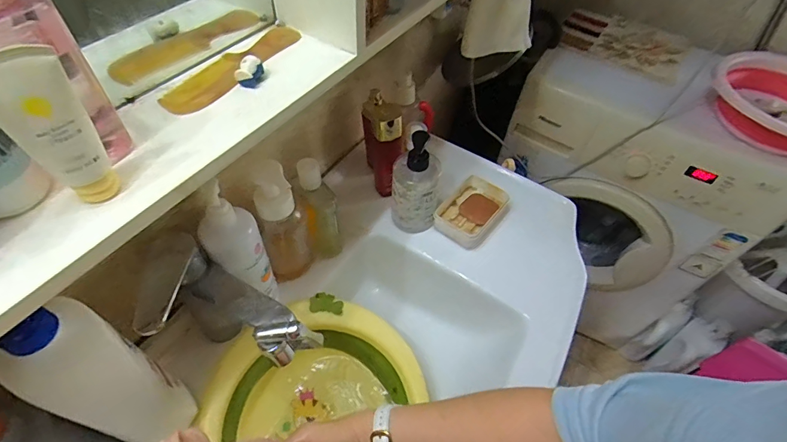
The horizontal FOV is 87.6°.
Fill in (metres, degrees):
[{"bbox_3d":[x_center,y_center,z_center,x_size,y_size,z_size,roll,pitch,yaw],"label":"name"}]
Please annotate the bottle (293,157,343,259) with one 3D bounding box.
[{"bbox_3d":[-0.105,-0.009,0.580,0.052,0.165,0.052,-13,55,-15],"label":"bottle"}]

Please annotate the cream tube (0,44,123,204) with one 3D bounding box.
[{"bbox_3d":[-0.201,-0.052,0.247,0.021,0.097,0.042,38,59,22],"label":"cream tube"}]

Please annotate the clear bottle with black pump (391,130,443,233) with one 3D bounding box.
[{"bbox_3d":[0.034,-0.054,0.611,0.072,0.170,0.071,7,52,1],"label":"clear bottle with black pump"}]

